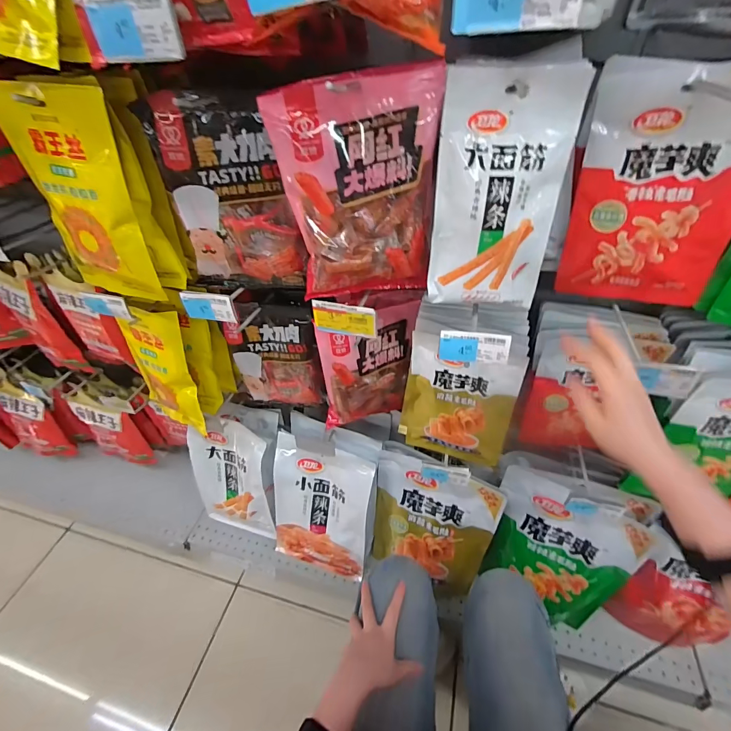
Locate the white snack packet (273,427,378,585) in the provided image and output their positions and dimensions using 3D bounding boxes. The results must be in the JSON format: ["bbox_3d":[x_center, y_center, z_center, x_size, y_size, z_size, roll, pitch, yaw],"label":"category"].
[{"bbox_3d":[-0.102,0.336,0.843,0.227,0.353,0.029,13,24,16],"label":"white snack packet"}]

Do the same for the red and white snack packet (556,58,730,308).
[{"bbox_3d":[0.342,-0.195,0.441,0.168,0.255,0.028,12,44,23],"label":"red and white snack packet"}]

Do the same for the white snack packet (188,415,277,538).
[{"bbox_3d":[-0.328,0.273,0.902,0.211,0.338,0.026,8,26,18],"label":"white snack packet"}]

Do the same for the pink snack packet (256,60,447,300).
[{"bbox_3d":[-0.003,-0.195,0.445,0.174,0.232,0.051,-13,45,-9],"label":"pink snack packet"}]

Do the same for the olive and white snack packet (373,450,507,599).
[{"bbox_3d":[0.121,0.355,0.813,0.278,0.350,0.040,16,27,21],"label":"olive and white snack packet"}]

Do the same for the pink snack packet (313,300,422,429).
[{"bbox_3d":[0.008,0.013,0.668,0.169,0.229,0.035,-11,35,-11],"label":"pink snack packet"}]

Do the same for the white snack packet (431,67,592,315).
[{"bbox_3d":[0.152,-0.189,0.430,0.141,0.246,0.014,1,30,2],"label":"white snack packet"}]

